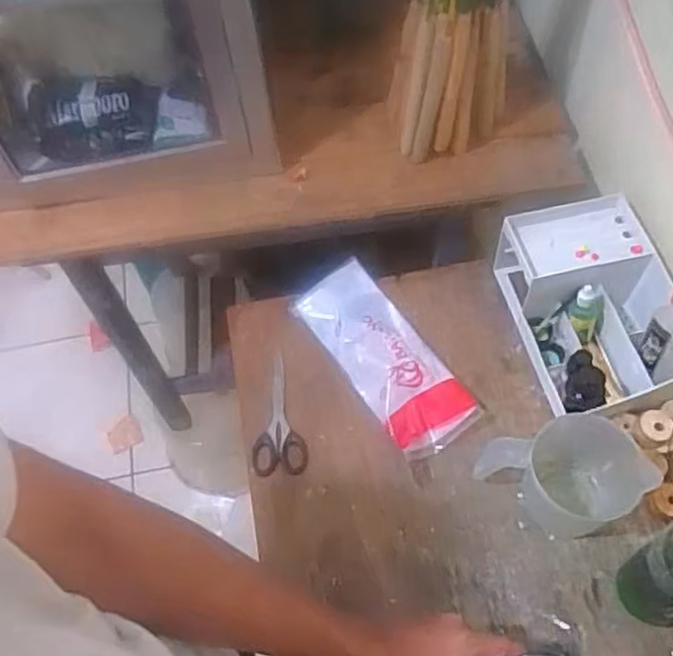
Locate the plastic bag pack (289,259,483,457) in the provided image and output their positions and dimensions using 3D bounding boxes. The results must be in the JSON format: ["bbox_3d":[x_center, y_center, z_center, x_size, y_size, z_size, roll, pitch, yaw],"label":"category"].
[{"bbox_3d":[0.054,0.028,0.795,0.105,0.034,0.249,-32,63,-15],"label":"plastic bag pack"}]

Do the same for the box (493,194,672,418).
[{"bbox_3d":[0.290,-0.025,0.776,0.146,0.095,0.231,-11,59,-4],"label":"box"}]

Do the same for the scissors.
[{"bbox_3d":[-0.066,0.099,0.778,0.059,0.011,0.136,-5,59,0],"label":"scissors"}]

